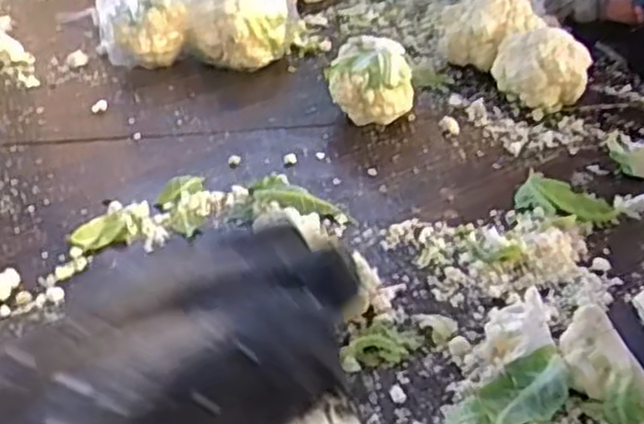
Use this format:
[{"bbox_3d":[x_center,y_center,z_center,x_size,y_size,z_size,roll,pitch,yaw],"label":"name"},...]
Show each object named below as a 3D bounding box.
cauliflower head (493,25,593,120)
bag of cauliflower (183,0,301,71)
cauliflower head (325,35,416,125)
[{"bbox_3d":[0.430,-0.279,1.530,0.144,0.144,0.160,-6,35,-14],"label":"cauliflower head"},{"bbox_3d":[-0.170,-0.418,1.652,0.223,0.180,0.198,5,32,5],"label":"bag of cauliflower"},{"bbox_3d":[0.089,-0.236,1.418,0.154,0.146,0.122,4,32,3],"label":"cauliflower head"}]

